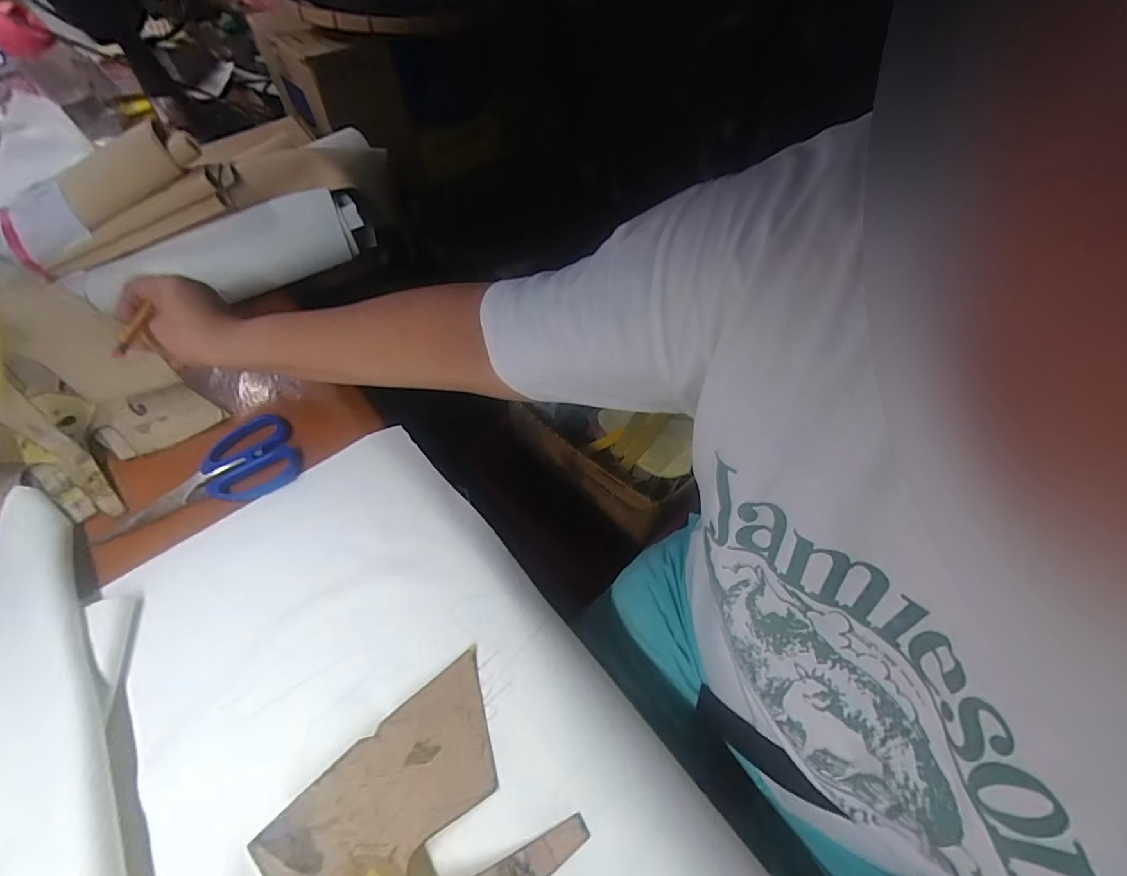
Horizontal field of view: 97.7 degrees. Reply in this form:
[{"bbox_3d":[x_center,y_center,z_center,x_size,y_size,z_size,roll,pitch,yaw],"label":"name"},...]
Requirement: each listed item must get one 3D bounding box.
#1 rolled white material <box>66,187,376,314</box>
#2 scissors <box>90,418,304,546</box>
[{"bbox_3d":[-0.361,-0.204,0.538,0.287,0.065,0.060,-23,60,-12],"label":"rolled white material"},{"bbox_3d":[-0.325,0.037,0.438,0.165,0.016,0.073,-27,60,-14],"label":"scissors"}]

